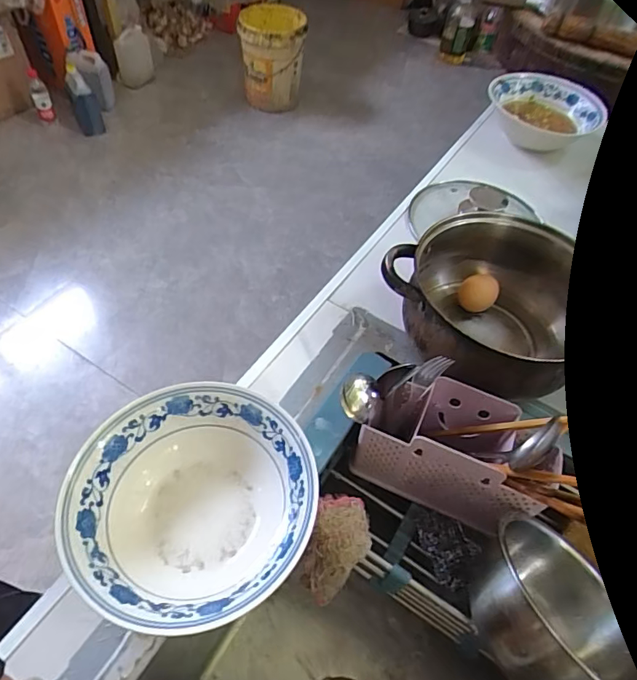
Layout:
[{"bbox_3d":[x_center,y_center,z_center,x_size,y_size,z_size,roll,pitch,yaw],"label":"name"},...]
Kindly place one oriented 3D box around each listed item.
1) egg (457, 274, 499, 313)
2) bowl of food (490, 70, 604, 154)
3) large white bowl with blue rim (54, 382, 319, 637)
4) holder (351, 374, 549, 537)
[{"bbox_3d":[0.196,-0.055,0.602,0.037,0.041,0.040,3,53,-4],"label":"egg"},{"bbox_3d":[0.397,-0.401,0.871,0.192,0.070,0.153,23,54,11],"label":"bowl of food"},{"bbox_3d":[-0.103,0.137,0.411,0.191,0.072,0.190,3,53,-4],"label":"large white bowl with blue rim"},{"bbox_3d":[0.132,0.113,0.505,0.164,0.126,0.080,23,54,11],"label":"holder"}]

